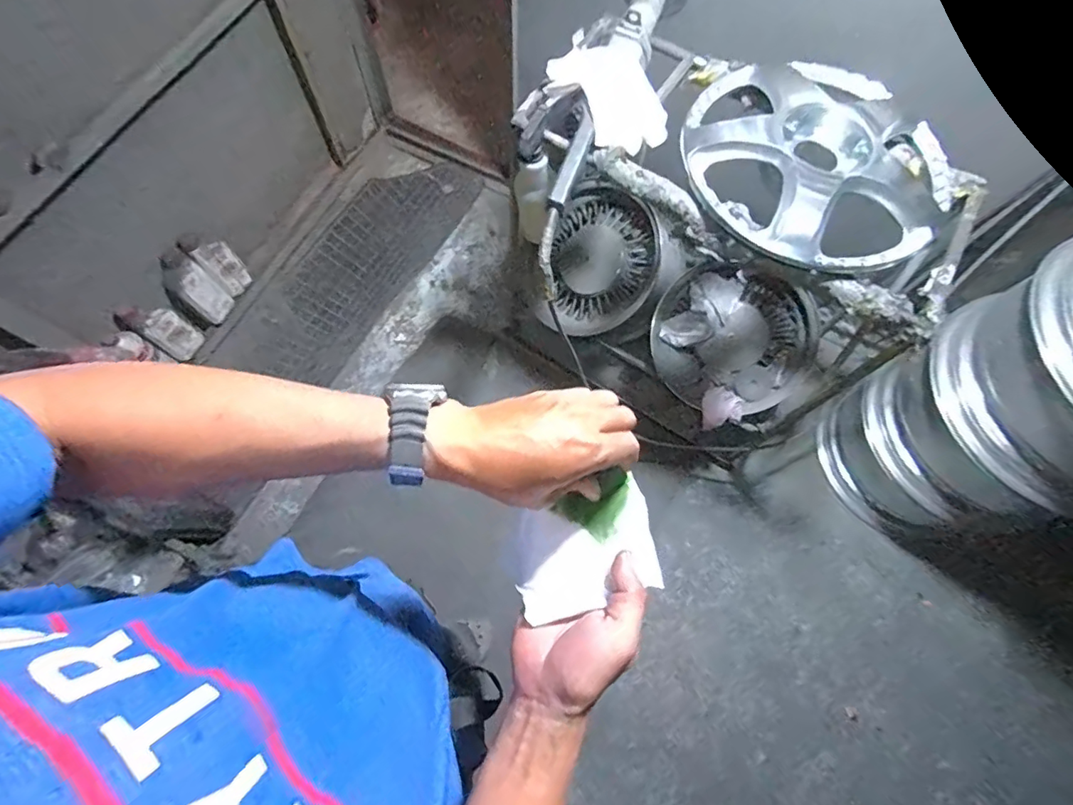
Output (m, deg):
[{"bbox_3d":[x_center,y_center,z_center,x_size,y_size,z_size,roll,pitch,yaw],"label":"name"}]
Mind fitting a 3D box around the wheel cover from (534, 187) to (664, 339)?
[{"bbox_3d":[0.143,-0.343,1.268,0.333,0.067,0.360,9,93,25],"label":"wheel cover"}]

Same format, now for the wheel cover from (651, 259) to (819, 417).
[{"bbox_3d":[0.470,-0.163,1.225,0.354,0.082,0.347,8,90,8],"label":"wheel cover"}]

